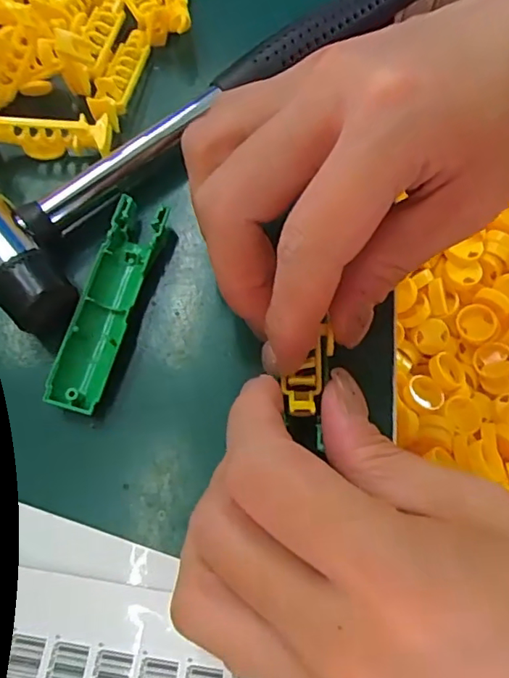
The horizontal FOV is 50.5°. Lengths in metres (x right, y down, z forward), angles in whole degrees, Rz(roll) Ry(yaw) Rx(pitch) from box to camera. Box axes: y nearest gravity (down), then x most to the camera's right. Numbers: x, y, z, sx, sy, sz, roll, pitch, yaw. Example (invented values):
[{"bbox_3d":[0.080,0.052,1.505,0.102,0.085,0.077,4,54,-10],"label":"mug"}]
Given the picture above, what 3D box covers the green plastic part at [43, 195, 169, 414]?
[{"bbox_3d":[-0.050,-0.012,0.188,0.018,0.012,0.075,16,72,6],"label":"green plastic part"}]

